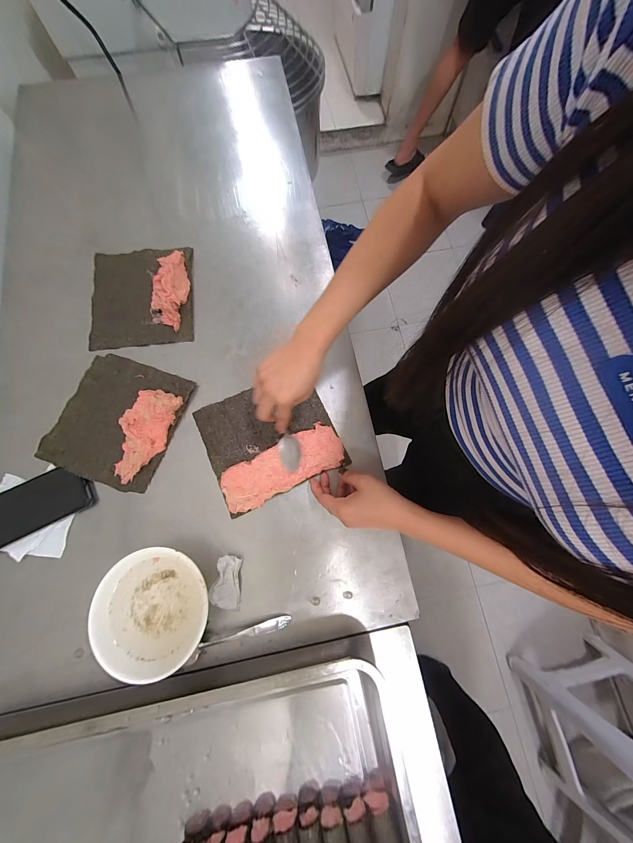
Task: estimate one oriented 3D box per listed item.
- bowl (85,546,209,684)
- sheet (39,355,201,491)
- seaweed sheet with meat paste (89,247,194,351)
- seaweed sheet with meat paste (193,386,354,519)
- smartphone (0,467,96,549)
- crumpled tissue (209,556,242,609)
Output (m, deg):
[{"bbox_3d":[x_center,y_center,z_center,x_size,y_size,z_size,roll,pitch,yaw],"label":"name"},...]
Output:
[{"bbox_3d":[-0.210,0.244,0.376,0.143,0.047,0.140,0,76,0],"label":"bowl"},{"bbox_3d":[-0.318,-0.007,0.451,0.173,0.022,0.194,20,77,5],"label":"sheet"},{"bbox_3d":[-0.316,-0.232,0.506,0.177,0.028,0.199,-6,76,-1],"label":"seaweed sheet with meat paste"},{"bbox_3d":[-0.073,0.024,0.453,0.199,0.011,0.181,-25,77,-6],"label":"seaweed sheet with meat paste"},{"bbox_3d":[-0.425,0.127,0.419,0.166,0.015,0.073,-27,77,-6],"label":"smartphone"},{"bbox_3d":[-0.127,0.225,0.395,0.041,0.016,0.068,0,76,0],"label":"crumpled tissue"}]

